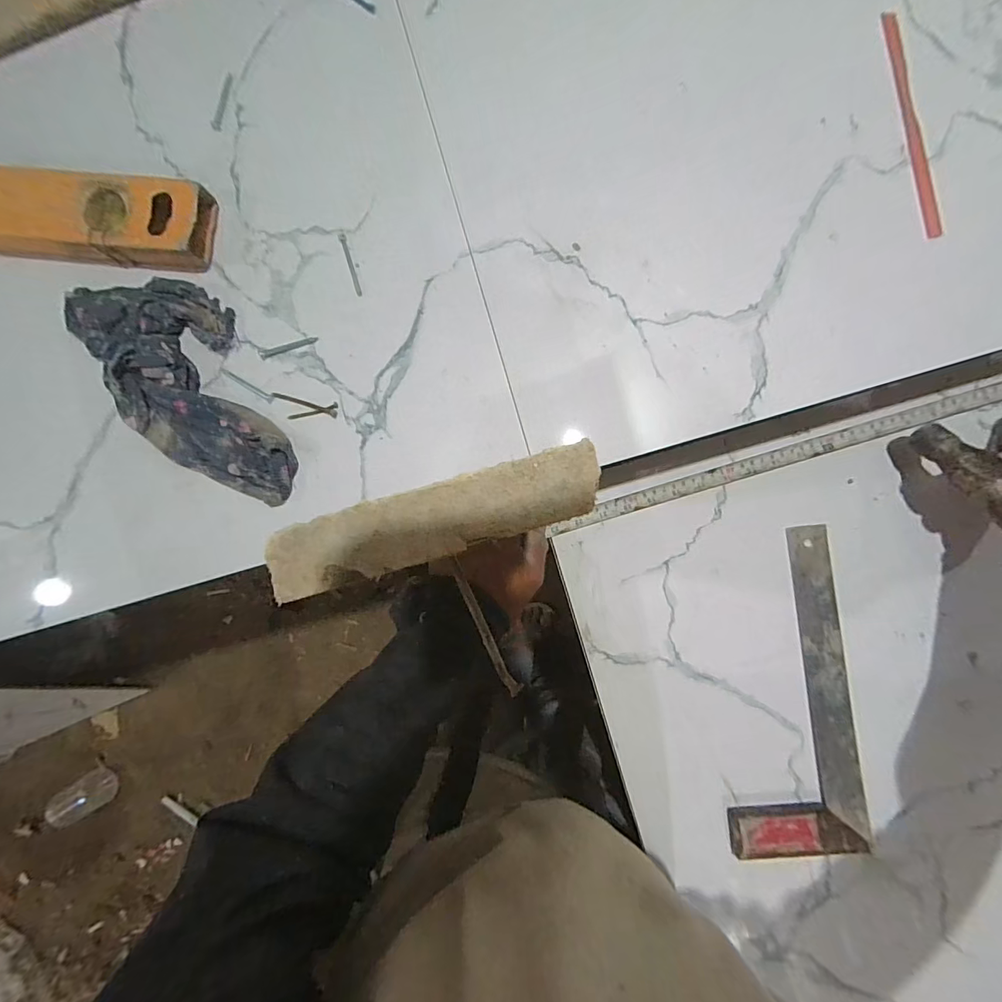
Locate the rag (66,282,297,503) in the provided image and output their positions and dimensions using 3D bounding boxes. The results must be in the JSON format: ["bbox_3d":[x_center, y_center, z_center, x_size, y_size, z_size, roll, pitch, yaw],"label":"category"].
[{"bbox_3d":[-0.251,-0.090,0.368,0.107,0.025,0.227,-35,87,1],"label":"rag"}]

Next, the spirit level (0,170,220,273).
[{"bbox_3d":[-0.514,-0.247,0.386,0.552,0.031,0.065,6,88,3],"label":"spirit level"}]

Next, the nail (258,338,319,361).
[{"bbox_3d":[-0.174,-0.126,0.374,0.048,0.004,0.008,-19,87,2],"label":"nail"}]

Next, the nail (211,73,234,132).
[{"bbox_3d":[-0.235,-0.338,0.387,0.009,0.004,0.049,16,89,3],"label":"nail"}]

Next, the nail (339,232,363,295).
[{"bbox_3d":[-0.124,-0.195,0.377,0.006,0.004,0.055,-16,87,2],"label":"nail"}]

